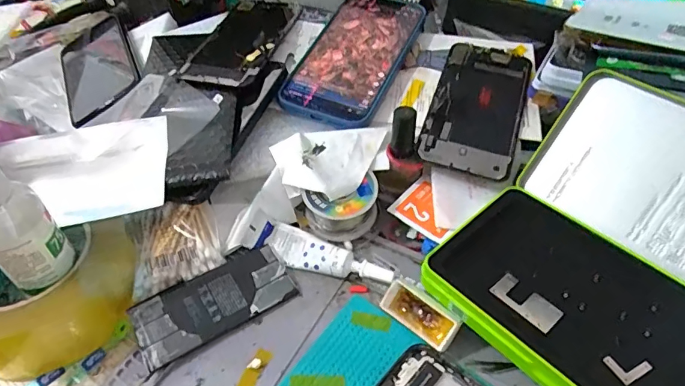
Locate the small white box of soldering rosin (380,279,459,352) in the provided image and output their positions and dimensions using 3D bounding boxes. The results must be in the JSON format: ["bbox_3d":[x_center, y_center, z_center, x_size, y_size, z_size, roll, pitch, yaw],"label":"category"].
[{"bbox_3d":[0.047,0.076,0.298,0.048,0.010,0.023,36,84,23],"label":"small white box of soldering rosin"}]

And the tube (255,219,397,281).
[{"bbox_3d":[-0.013,0.043,0.333,0.097,0.011,0.026,20,50,19],"label":"tube"}]

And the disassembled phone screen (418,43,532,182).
[{"bbox_3d":[0.111,-0.074,0.392,0.071,0.009,0.141,17,58,10],"label":"disassembled phone screen"}]

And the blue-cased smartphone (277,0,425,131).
[{"bbox_3d":[0.011,-0.124,0.423,0.082,0.007,0.174,19,57,12],"label":"blue-cased smartphone"}]

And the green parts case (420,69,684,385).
[{"bbox_3d":[0.180,0.035,0.280,0.192,0.083,0.187,-33,54,-27],"label":"green parts case"}]

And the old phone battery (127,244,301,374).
[{"bbox_3d":[-0.083,0.070,0.312,0.100,0.005,0.045,-24,62,-25],"label":"old phone battery"}]

